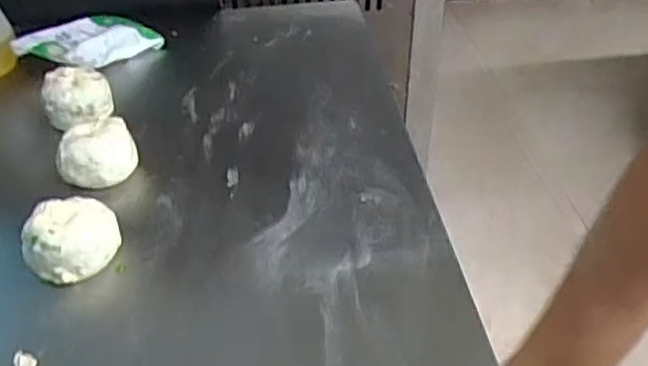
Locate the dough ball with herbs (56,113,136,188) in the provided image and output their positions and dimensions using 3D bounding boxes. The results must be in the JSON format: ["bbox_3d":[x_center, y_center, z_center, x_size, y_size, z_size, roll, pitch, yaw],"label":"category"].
[{"bbox_3d":[-0.243,-0.033,0.727,0.082,0.042,0.071,-16,43,-18],"label":"dough ball with herbs"}]

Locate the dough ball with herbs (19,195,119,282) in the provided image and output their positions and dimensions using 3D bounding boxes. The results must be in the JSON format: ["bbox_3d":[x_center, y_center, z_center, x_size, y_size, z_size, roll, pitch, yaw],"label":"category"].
[{"bbox_3d":[-0.234,0.050,0.633,0.085,0.049,0.078,-16,43,-18],"label":"dough ball with herbs"}]

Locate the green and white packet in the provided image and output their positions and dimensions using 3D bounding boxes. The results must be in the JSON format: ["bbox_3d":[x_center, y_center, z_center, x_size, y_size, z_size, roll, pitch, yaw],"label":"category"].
[{"bbox_3d":[-0.327,-0.198,0.929,0.134,0.036,0.150,21,37,25],"label":"green and white packet"}]

